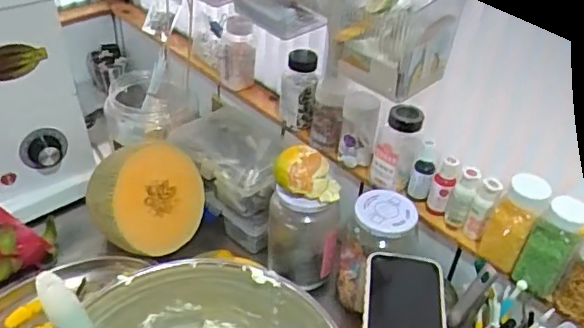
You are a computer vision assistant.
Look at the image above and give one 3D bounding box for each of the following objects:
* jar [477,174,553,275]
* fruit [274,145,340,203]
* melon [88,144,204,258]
[{"bbox_3d":[0.228,0.060,0.599,0.044,0.103,0.034,22,42,21],"label":"jar"},{"bbox_3d":[0.019,0.010,0.677,0.077,0.045,0.058,1,39,-4],"label":"fruit"},{"bbox_3d":[-0.197,0.043,0.768,0.093,0.144,0.146,-3,57,46],"label":"melon"}]

